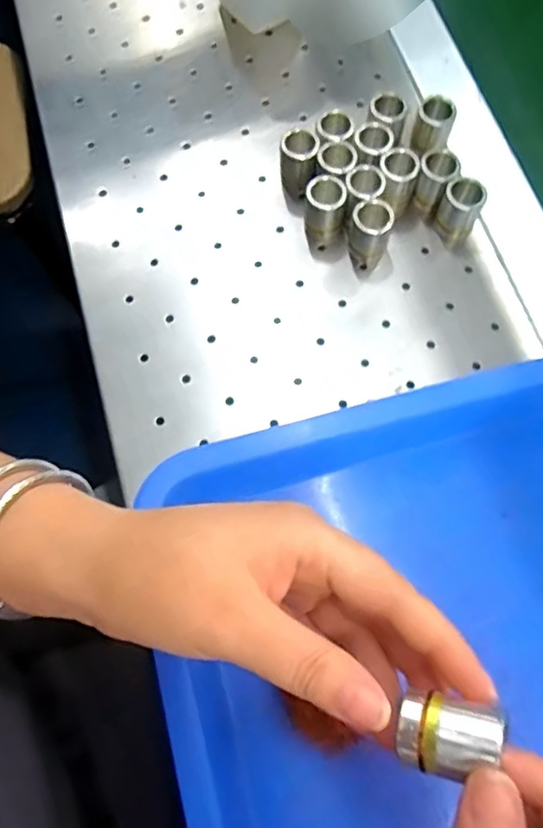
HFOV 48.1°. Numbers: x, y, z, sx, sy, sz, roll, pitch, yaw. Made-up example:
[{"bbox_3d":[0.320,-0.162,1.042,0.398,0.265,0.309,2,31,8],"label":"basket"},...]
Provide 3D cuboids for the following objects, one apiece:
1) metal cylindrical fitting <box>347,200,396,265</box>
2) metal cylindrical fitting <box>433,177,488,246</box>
[{"bbox_3d":[0.057,-0.104,0.351,0.022,0.030,0.021,0,71,-1],"label":"metal cylindrical fitting"},{"bbox_3d":[0.109,-0.119,0.354,0.023,0.033,0.020,24,72,7],"label":"metal cylindrical fitting"}]

